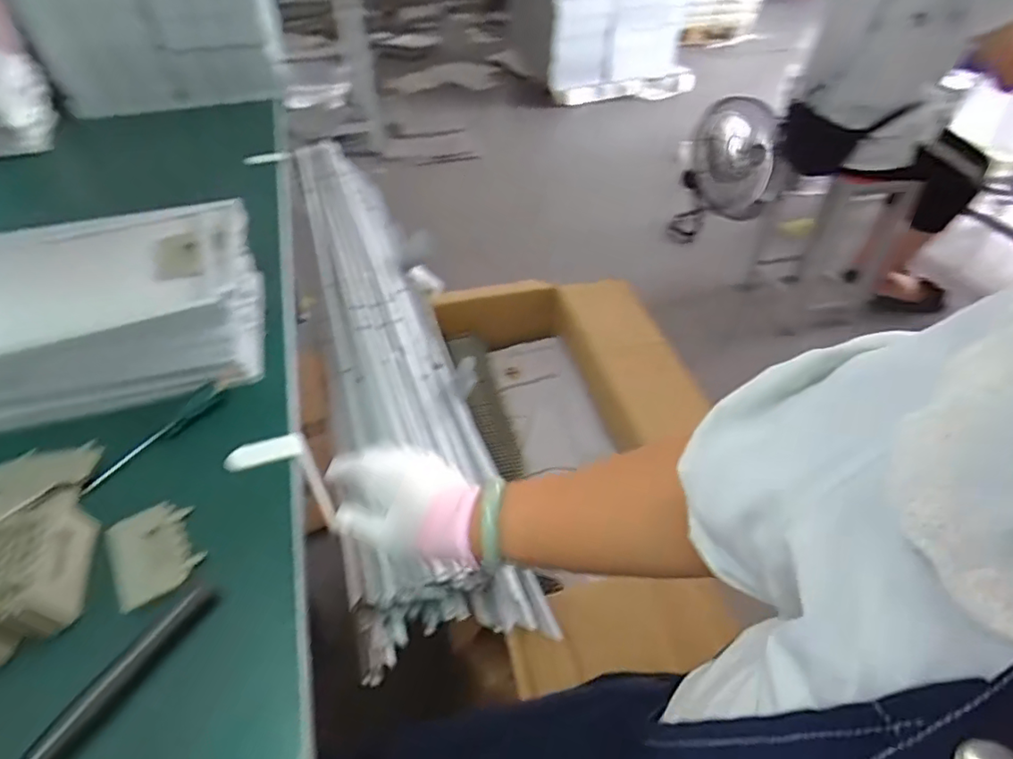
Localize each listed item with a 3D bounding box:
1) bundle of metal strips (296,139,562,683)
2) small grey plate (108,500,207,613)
[{"bbox_3d":[-0.202,-0.091,0.900,0.194,0.117,1.017,-13,47,-13],"label":"bundle of metal strips"},{"bbox_3d":[-0.276,0.136,0.446,0.058,0.012,0.083,-25,48,-23],"label":"small grey plate"}]

